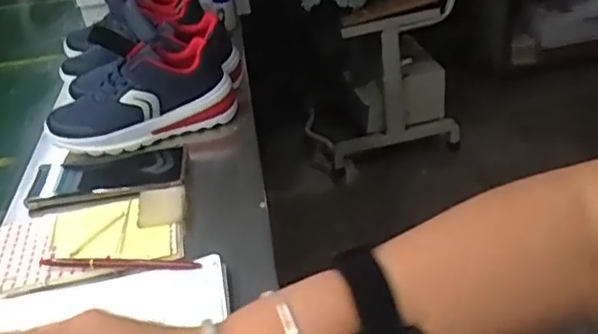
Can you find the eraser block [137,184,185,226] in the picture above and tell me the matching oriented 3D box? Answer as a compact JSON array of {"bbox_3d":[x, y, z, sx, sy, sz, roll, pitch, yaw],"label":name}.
[{"bbox_3d":[-0.131,0.036,0.600,0.044,0.010,0.055,-9,34,-6],"label":"eraser block"}]

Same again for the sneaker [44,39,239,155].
[{"bbox_3d":[-0.182,-0.081,0.732,0.217,0.089,0.079,-10,34,-7],"label":"sneaker"}]

